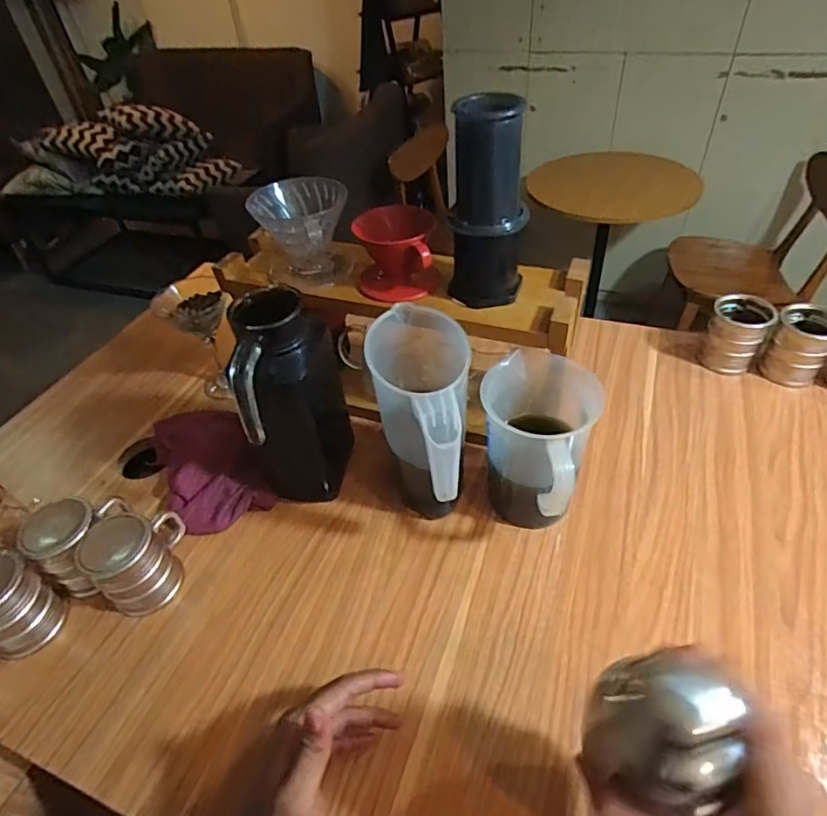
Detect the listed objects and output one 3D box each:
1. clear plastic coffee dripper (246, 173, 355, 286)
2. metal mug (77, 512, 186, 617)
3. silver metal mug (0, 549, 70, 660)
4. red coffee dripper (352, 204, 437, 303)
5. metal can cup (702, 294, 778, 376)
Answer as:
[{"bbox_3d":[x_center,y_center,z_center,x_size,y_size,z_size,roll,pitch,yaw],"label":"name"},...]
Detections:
[{"bbox_3d":[-0.126,-0.210,0.643,0.114,0.099,0.095,25,52,28],"label":"clear plastic coffee dripper"},{"bbox_3d":[-0.296,0.157,0.557,0.077,0.094,0.091,-11,44,-5],"label":"metal mug"},{"bbox_3d":[-0.406,0.205,0.512,0.075,0.100,0.084,-9,44,-4],"label":"silver metal mug"},{"bbox_3d":[-0.021,-0.169,0.594,0.092,0.081,0.084,1,44,7],"label":"red coffee dripper"},{"bbox_3d":[0.451,-0.104,0.740,0.072,0.089,0.074,20,50,24],"label":"metal can cup"}]

